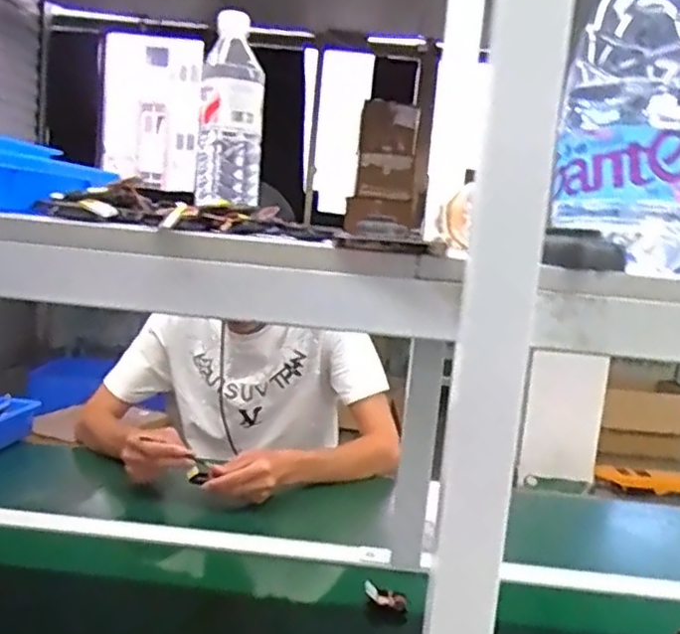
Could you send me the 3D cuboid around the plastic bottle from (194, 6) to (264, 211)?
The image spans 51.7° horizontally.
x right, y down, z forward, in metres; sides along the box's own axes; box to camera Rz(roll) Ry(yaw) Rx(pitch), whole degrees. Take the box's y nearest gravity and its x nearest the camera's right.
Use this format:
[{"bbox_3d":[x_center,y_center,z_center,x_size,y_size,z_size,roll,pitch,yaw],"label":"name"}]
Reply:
[{"bbox_3d":[-0.122,-0.222,0.774,0.066,0.198,0.061,4,8,-6],"label":"plastic bottle"}]

